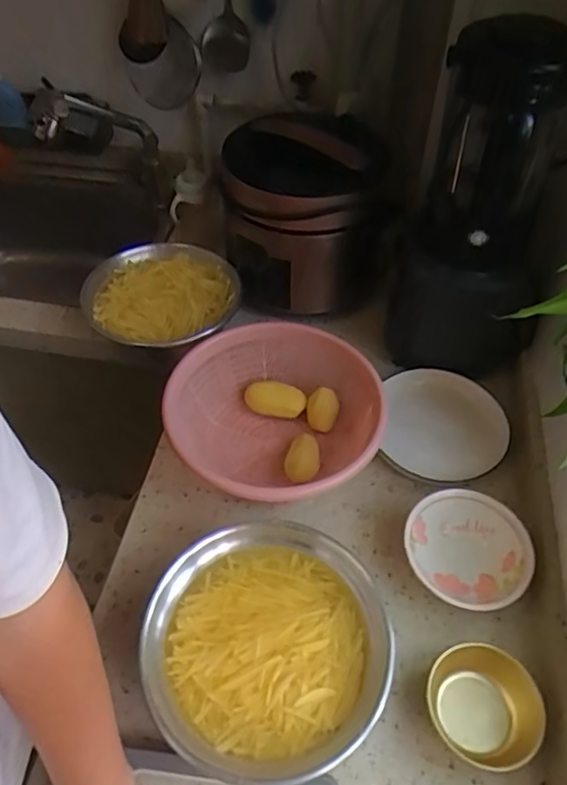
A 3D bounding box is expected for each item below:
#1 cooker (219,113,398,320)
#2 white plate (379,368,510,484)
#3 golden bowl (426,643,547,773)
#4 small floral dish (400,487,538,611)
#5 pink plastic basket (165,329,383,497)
[{"bbox_3d":[0.033,-0.284,0.948,0.242,0.264,0.220,5,51,4],"label":"cooker"},{"bbox_3d":[0.236,0.051,0.849,0.176,0.036,0.185,7,50,4],"label":"white plate"},{"bbox_3d":[0.212,0.330,0.610,0.112,0.043,0.104,1,50,-1],"label":"golden bowl"},{"bbox_3d":[0.225,0.198,0.714,0.145,0.055,0.147,1,50,-1],"label":"small floral dish"},{"bbox_3d":[-0.027,0.040,0.792,0.272,0.131,0.255,1,50,-1],"label":"pink plastic basket"}]

